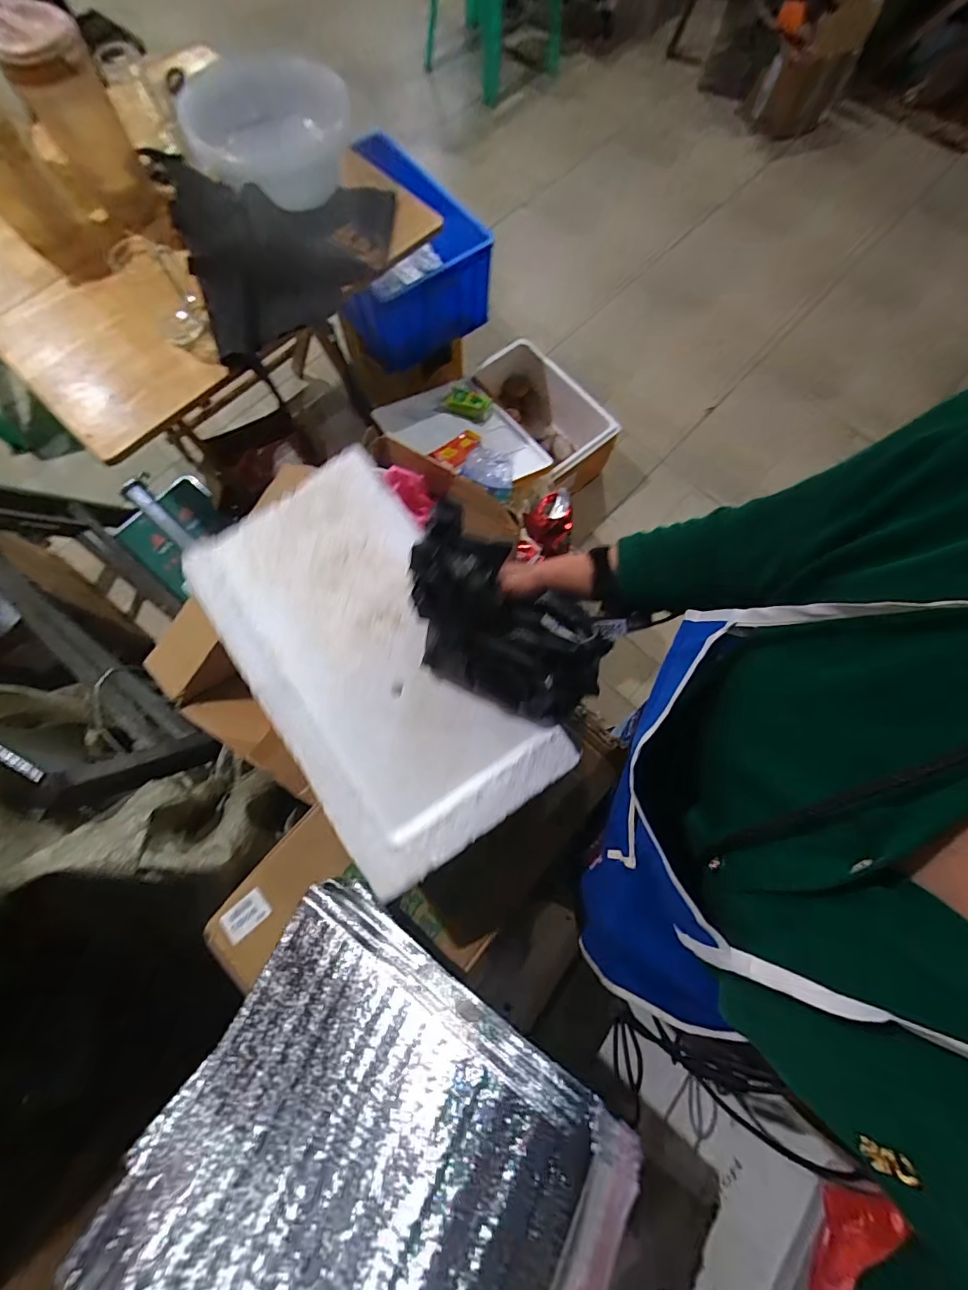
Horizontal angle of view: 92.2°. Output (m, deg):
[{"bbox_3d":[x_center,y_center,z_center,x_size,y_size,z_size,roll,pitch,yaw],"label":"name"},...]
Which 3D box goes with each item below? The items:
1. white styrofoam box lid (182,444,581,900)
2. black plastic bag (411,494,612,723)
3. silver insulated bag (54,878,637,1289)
[{"bbox_3d":[-0.147,0.015,0.588,0.290,0.053,0.502,-32,77,-10],"label":"white styrofoam box lid"},{"bbox_3d":[0.018,-0.027,0.544,0.256,0.110,0.158,27,75,7],"label":"black plastic bag"},{"bbox_3d":[-0.133,0.512,0.427,0.430,0.054,0.409,18,64,34],"label":"silver insulated bag"}]

